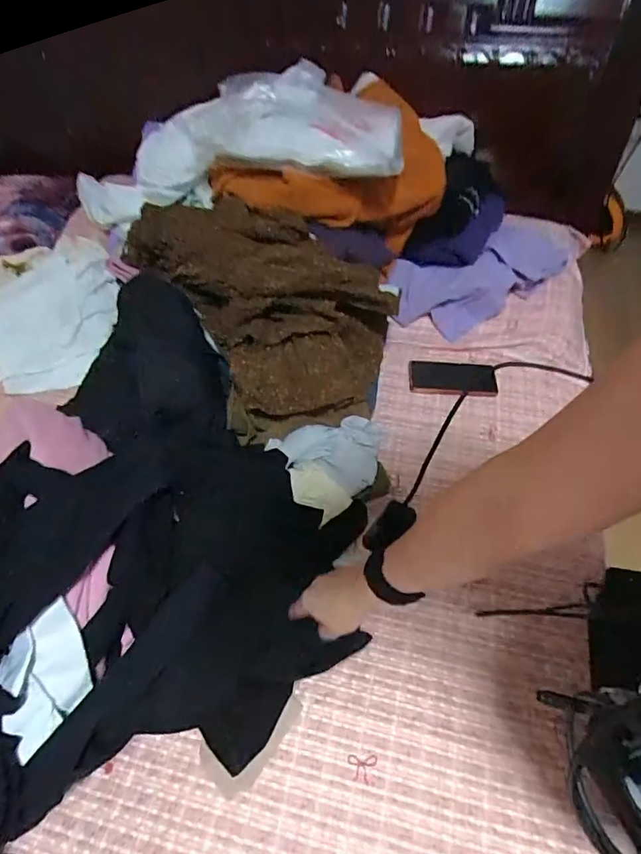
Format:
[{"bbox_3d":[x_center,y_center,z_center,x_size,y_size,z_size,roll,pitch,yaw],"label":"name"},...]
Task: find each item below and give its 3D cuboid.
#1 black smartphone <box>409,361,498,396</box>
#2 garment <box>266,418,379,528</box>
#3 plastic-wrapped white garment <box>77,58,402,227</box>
[{"bbox_3d":[0.251,-0.097,0.886,0.161,0.014,0.088,2,53,3],"label":"black smartphone"},{"bbox_3d":[0.032,0.063,0.727,0.180,0.061,0.151,-23,56,-15],"label":"garment"},{"bbox_3d":[-0.207,-0.490,0.823,0.691,0.146,0.172,11,50,35],"label":"plastic-wrapped white garment"}]

